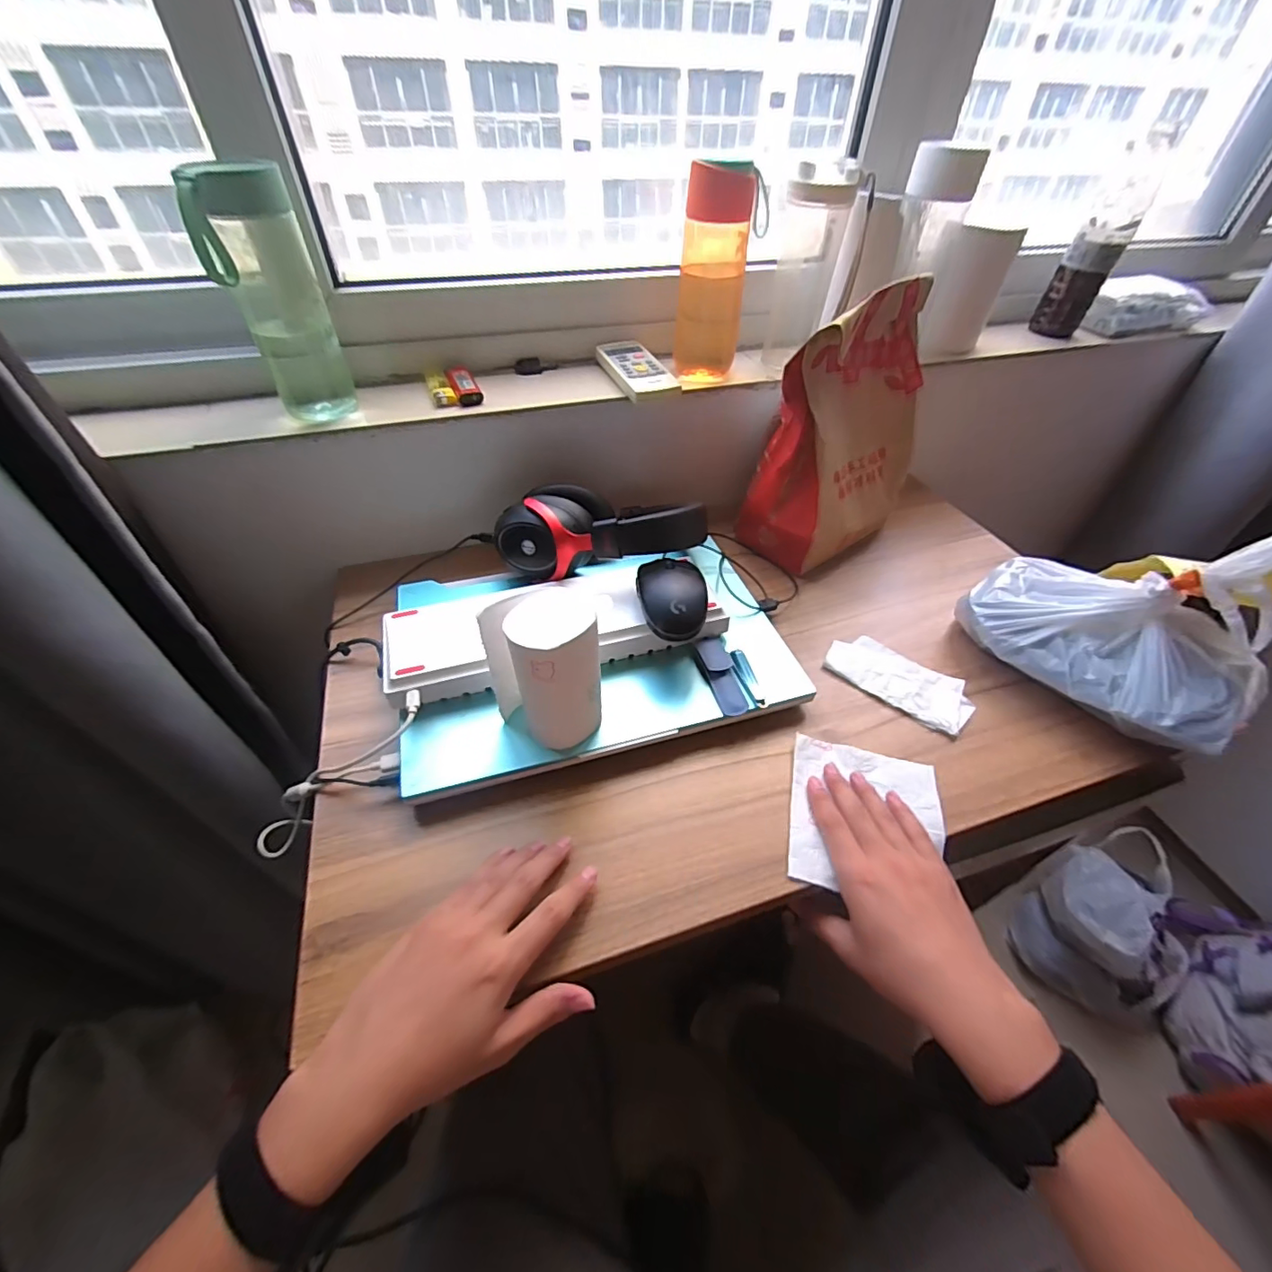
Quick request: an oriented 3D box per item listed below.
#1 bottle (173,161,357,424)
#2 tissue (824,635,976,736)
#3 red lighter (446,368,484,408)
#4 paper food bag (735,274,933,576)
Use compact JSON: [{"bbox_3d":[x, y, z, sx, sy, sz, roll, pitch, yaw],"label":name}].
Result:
[{"bbox_3d":[-0.313,-0.286,0.473,0.065,0.188,0.063,-4,46,-6],"label":"bottle"},{"bbox_3d":[0.252,0.043,0.518,0.131,0.011,0.064,31,52,25],"label":"tissue"},{"bbox_3d":[-0.185,-0.269,0.578,0.027,0.015,0.072,-18,49,-18],"label":"red lighter"},{"bbox_3d":[0.229,-0.222,0.603,0.125,0.260,0.190,35,54,28],"label":"paper food bag"}]

